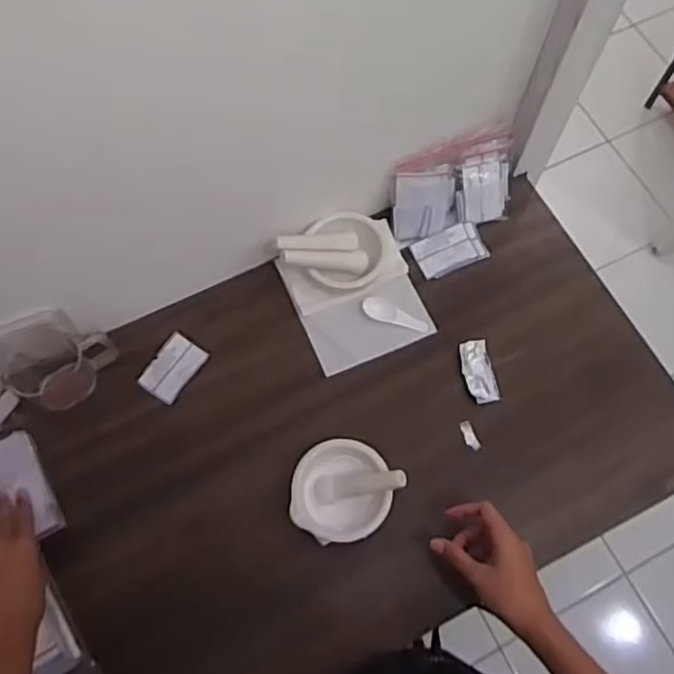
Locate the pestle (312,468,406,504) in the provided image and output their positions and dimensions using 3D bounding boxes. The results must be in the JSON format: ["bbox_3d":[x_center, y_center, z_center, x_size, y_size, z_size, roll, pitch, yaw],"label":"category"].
[{"bbox_3d":[0.024,0.152,0.698,0.106,0.025,0.029,-15,65,30],"label":"pestle"}]

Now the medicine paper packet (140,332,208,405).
[{"bbox_3d":[-0.192,0.036,0.791,0.050,0.005,0.075,32,71,12],"label":"medicine paper packet"}]

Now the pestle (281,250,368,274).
[{"bbox_3d":[-0.014,-0.089,0.786,0.106,0.018,0.021,1,67,-22],"label":"pestle"}]

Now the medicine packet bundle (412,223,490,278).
[{"bbox_3d":[0.141,-0.108,0.839,0.089,0.016,0.052,-25,70,-10],"label":"medicine packet bundle"}]

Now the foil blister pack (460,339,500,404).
[{"bbox_3d":[0.164,0.040,0.782,0.034,0.004,0.075,-9,68,-4],"label":"foil blister pack"}]

